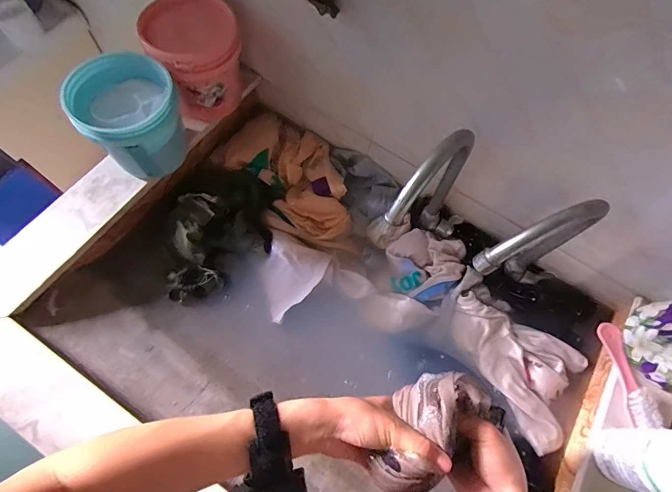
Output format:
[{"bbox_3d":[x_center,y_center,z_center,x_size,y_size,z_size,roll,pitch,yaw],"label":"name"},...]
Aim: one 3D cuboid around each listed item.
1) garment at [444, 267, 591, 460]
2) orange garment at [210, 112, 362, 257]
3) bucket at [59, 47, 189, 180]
[{"bbox_3d":[0.245,0.155,0.534,0.220,0.039,0.143,40,70,11],"label":"garment"},{"bbox_3d":[-0.061,-0.106,0.615,0.156,0.060,0.275,-40,76,-18],"label":"orange garment"},{"bbox_3d":[-0.258,-0.154,0.480,0.102,0.123,0.112,2,68,-4],"label":"bucket"}]

